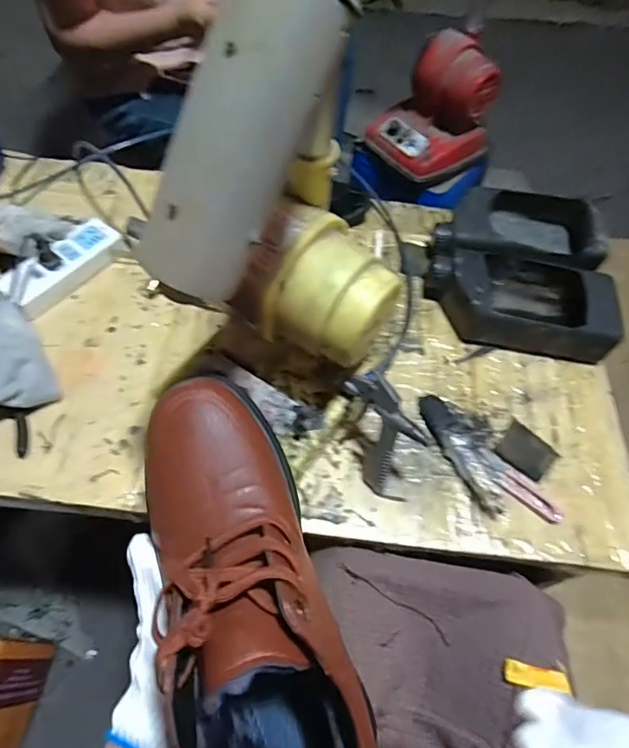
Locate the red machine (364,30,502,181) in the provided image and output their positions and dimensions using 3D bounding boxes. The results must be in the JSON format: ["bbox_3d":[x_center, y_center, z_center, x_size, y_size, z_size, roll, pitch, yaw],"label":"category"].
[{"bbox_3d":[0.233,-0.520,0.977,0.180,0.211,0.189,-37,69,-23],"label":"red machine"}]

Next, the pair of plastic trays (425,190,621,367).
[{"bbox_3d":[0.269,-0.152,0.658,0.215,0.067,0.255,11,59,2],"label":"pair of plastic trays"}]

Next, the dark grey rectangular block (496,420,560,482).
[{"bbox_3d":[0.236,0.088,0.551,0.056,0.011,0.050,37,63,16],"label":"dark grey rectangular block"}]

